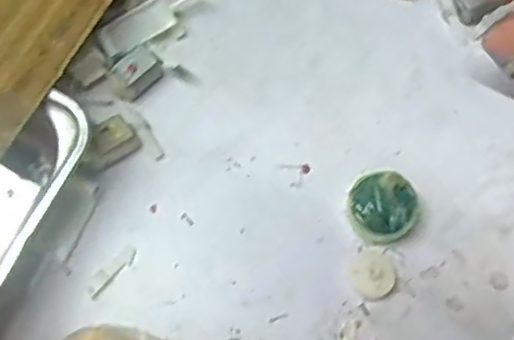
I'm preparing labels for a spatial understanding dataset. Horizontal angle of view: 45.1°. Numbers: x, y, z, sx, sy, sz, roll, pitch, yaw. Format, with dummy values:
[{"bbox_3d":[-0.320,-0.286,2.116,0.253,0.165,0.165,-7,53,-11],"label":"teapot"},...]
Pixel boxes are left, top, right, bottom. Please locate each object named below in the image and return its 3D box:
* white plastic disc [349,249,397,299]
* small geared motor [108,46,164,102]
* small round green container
[{"bbox_3d":[0.057,0.051,0.303,0.022,0.007,0.022,0,75,0],"label":"white plastic disc"},{"bbox_3d":[-0.063,-0.050,0.324,0.018,0.012,0.028,42,79,10],"label":"small geared motor"},{"bbox_3d":[0.062,0.018,0.306,0.034,0.017,0.033,0,75,0],"label":"small round green container"}]

